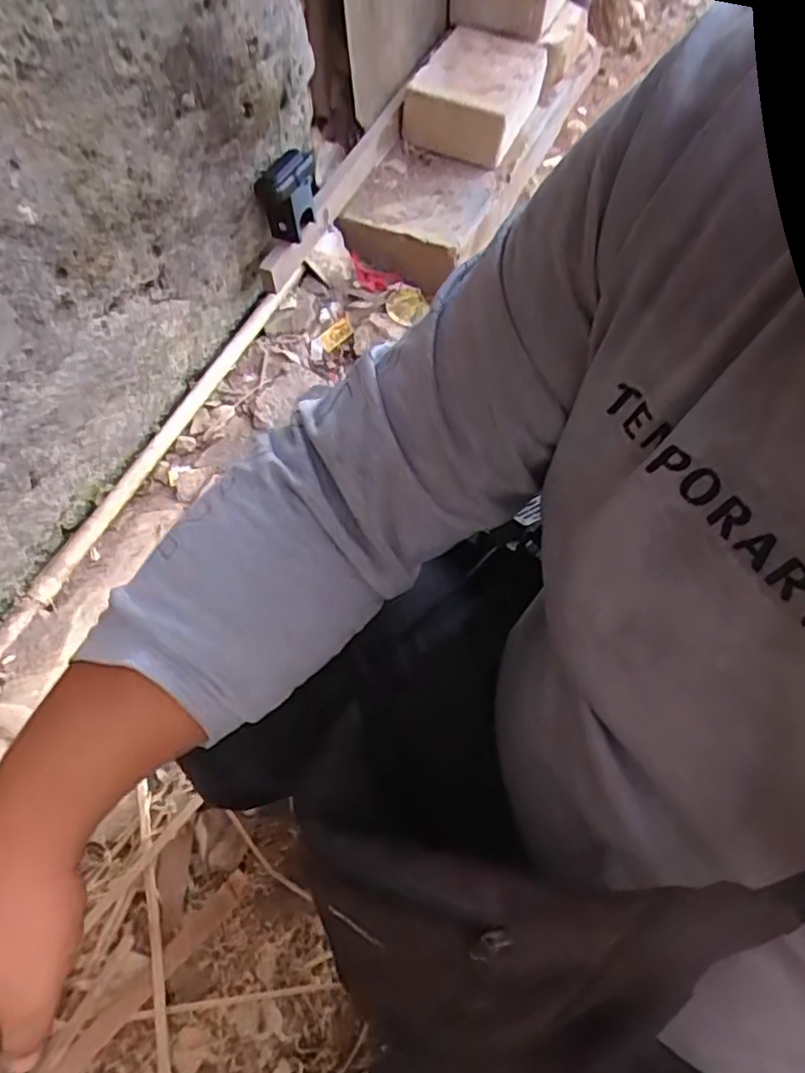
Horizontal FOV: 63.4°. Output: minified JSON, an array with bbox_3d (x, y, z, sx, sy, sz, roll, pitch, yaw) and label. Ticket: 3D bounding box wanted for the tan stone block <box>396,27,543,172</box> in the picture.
[{"bbox_3d":[0.156,-0.935,1.357,0.227,0.111,0.349,19,58,9],"label":"tan stone block"}]

